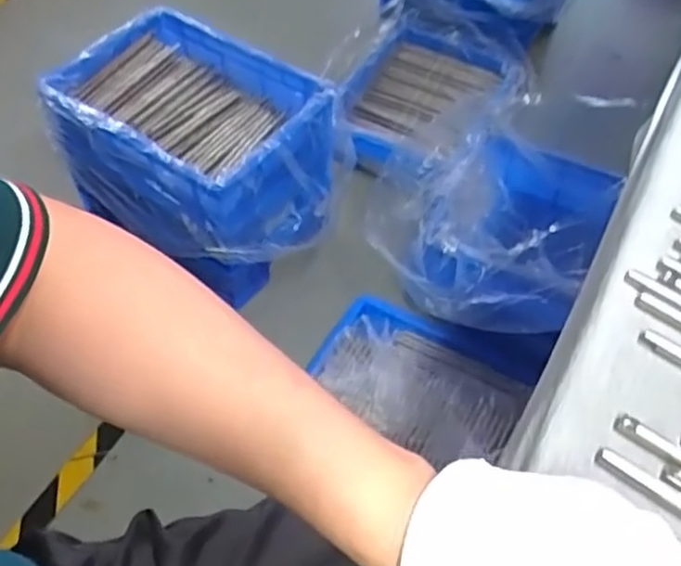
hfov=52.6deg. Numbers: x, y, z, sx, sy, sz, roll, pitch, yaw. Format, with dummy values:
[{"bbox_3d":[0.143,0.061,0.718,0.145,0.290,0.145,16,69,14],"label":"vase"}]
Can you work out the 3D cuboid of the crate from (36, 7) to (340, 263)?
[{"bbox_3d":[-0.240,-0.247,1.186,0.442,0.215,0.292,25,56,16],"label":"crate"}]

